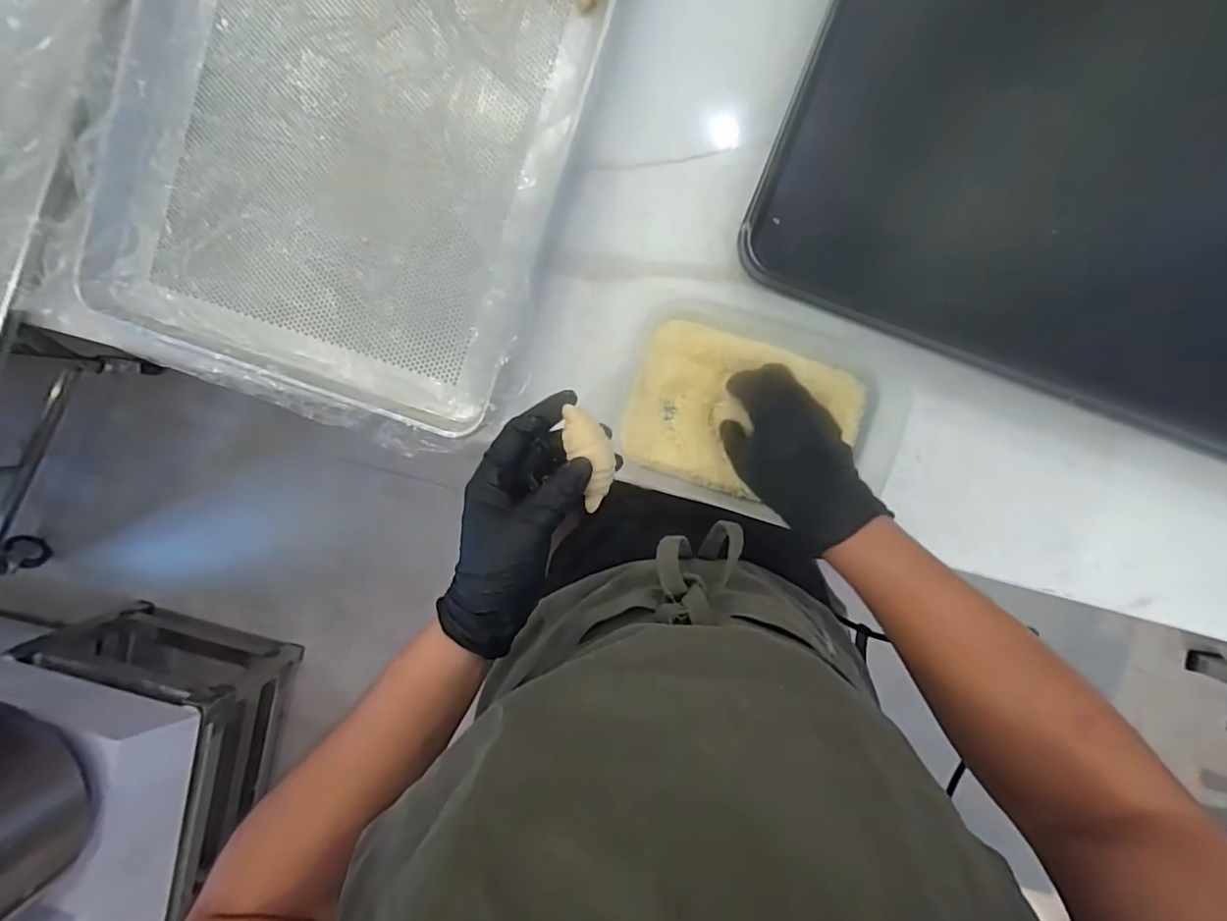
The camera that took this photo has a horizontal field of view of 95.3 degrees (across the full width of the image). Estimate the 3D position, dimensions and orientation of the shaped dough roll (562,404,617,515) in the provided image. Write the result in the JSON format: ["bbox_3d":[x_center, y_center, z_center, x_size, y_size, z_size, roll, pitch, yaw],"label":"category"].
[{"bbox_3d":[-0.013,0.000,0.368,0.026,0.018,0.069,-13,101,6],"label":"shaped dough roll"}]

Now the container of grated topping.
[{"bbox_3d":[0.131,-0.038,0.501,0.237,0.040,0.171,16,98,3],"label":"container of grated topping"}]

